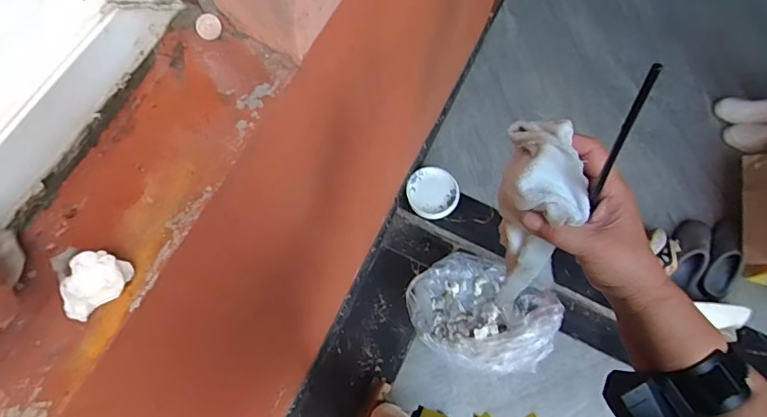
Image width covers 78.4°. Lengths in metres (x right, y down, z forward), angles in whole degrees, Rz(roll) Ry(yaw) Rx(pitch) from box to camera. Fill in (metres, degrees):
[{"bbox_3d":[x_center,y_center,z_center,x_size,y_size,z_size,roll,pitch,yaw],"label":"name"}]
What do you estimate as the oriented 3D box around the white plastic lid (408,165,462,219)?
[{"bbox_3d":[0.159,-0.051,1.523,0.167,0.025,0.159,0,87,1],"label":"white plastic lid"}]

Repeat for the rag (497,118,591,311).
[{"bbox_3d":[0.115,0.017,0.367,0.055,0.158,0.063,4,31,-1],"label":"rag"}]

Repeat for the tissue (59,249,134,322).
[{"bbox_3d":[-0.184,0.049,0.297,0.029,0.025,0.044,31,71,8],"label":"tissue"}]

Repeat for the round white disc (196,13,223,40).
[{"bbox_3d":[-0.139,-0.145,0.374,0.019,0.005,0.019,-1,107,-2],"label":"round white disc"}]

